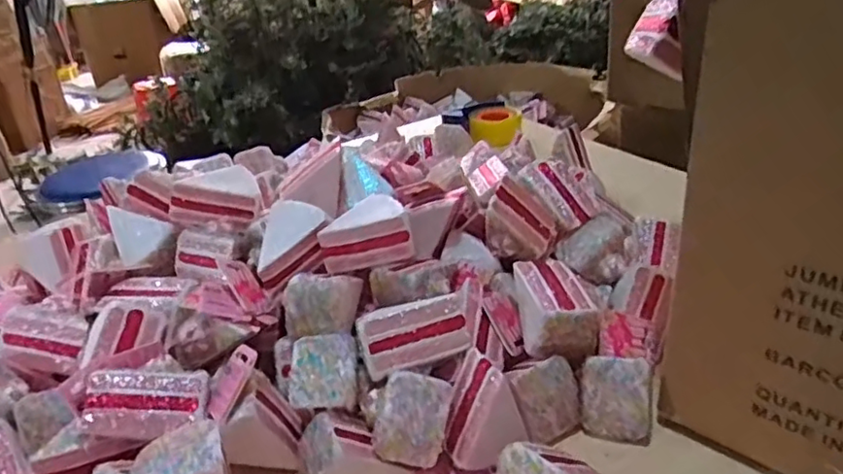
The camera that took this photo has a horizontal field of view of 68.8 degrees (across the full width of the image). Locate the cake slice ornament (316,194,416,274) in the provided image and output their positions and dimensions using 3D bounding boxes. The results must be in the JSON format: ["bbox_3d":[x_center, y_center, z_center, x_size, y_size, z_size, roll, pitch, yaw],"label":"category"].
[{"bbox_3d":[-0.058,-0.001,0.615,0.091,0.051,0.051,-14,30,-17],"label":"cake slice ornament"}]

